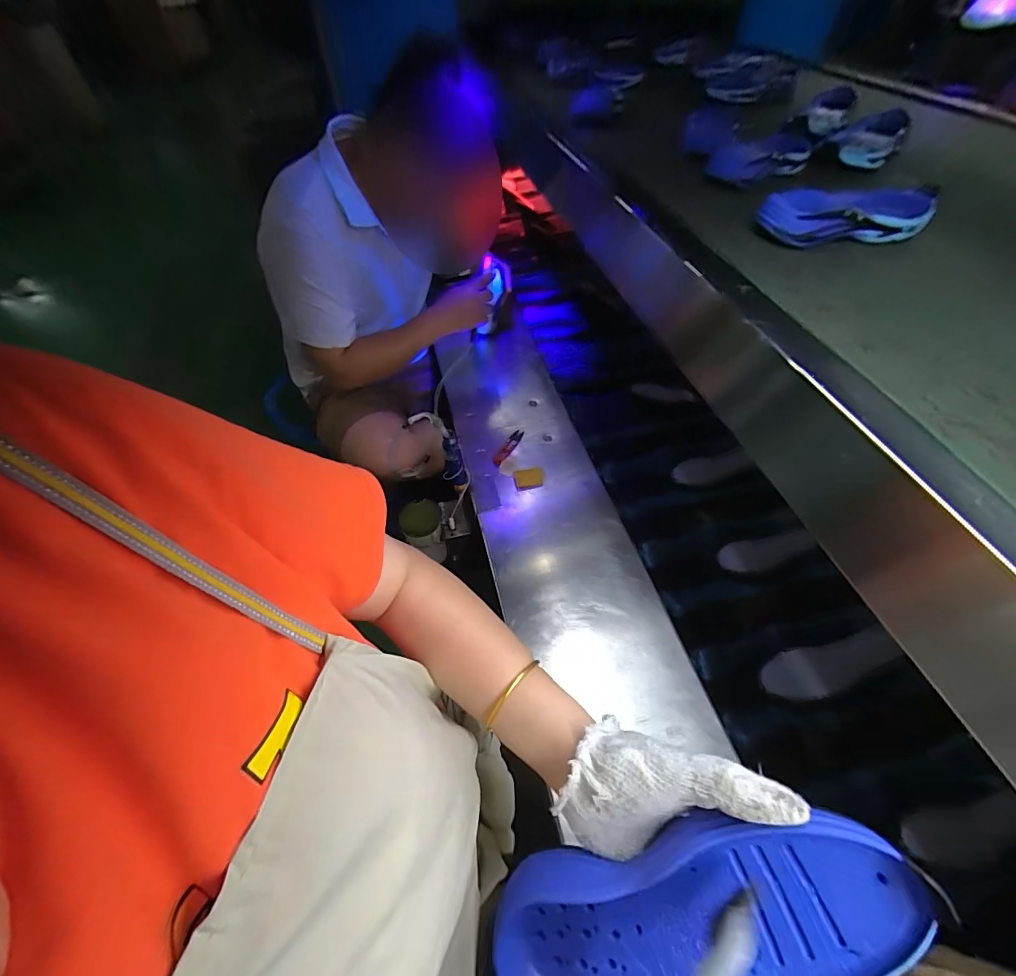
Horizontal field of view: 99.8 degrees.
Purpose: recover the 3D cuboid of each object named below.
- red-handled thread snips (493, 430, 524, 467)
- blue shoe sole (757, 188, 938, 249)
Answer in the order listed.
[{"bbox_3d":[-0.002,-0.079,0.853,0.025,0.014,0.106,26,56,17],"label":"red-handled thread snips"},{"bbox_3d":[0.361,-0.293,0.465,0.203,0.035,0.062,-8,53,-7],"label":"blue shoe sole"}]

